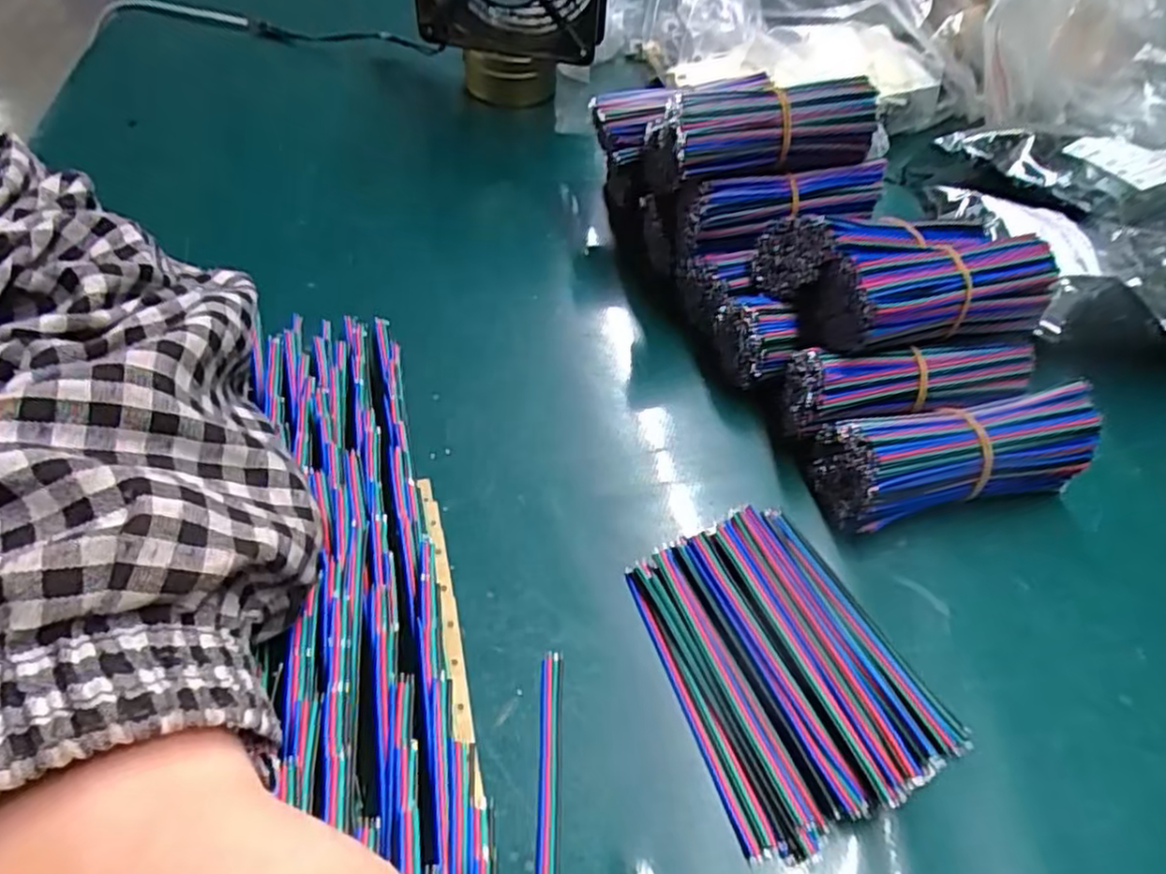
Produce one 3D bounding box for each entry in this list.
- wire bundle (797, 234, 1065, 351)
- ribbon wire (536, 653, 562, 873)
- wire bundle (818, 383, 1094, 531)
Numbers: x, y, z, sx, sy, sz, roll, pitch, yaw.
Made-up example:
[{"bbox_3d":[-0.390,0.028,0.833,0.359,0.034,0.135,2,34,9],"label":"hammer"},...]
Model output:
[{"bbox_3d":[0.143,-0.059,0.301,0.098,0.035,0.039,-13,50,-14],"label":"wire bundle"},{"bbox_3d":[-0.010,0.110,0.210,0.006,0.004,0.097,2,48,-2],"label":"ribbon wire"},{"bbox_3d":[0.146,0.007,0.287,0.102,0.040,0.035,-9,49,-11],"label":"wire bundle"}]

